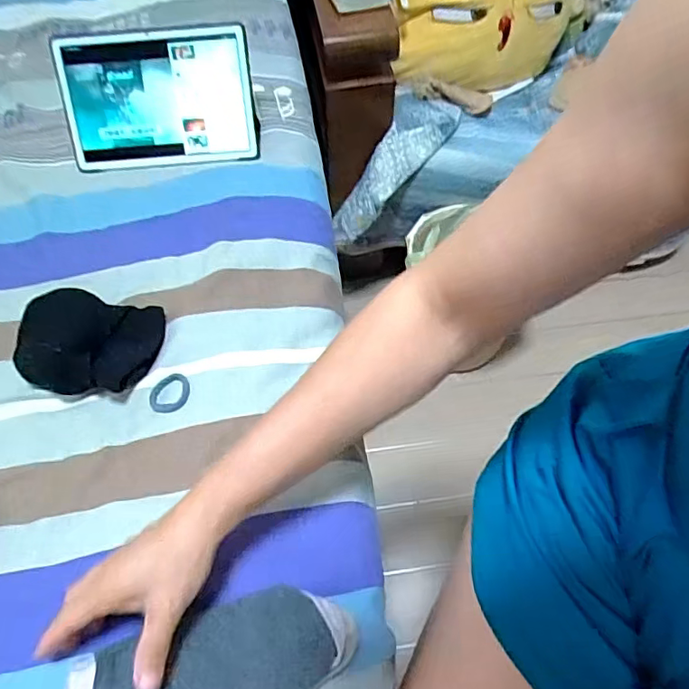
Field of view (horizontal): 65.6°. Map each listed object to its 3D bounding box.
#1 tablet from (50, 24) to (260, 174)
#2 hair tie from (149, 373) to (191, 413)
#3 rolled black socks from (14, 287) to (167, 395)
[{"bbox_3d":[-0.237,-0.310,0.678,0.238,0.155,0.016,-5,20,0],"label":"tablet"},{"bbox_3d":[-0.166,0.046,0.507,0.039,0.007,0.042,-4,58,-2],"label":"hair tie"},{"bbox_3d":[-0.252,-0.002,0.533,0.135,0.047,0.105,12,58,8],"label":"rolled black socks"}]

